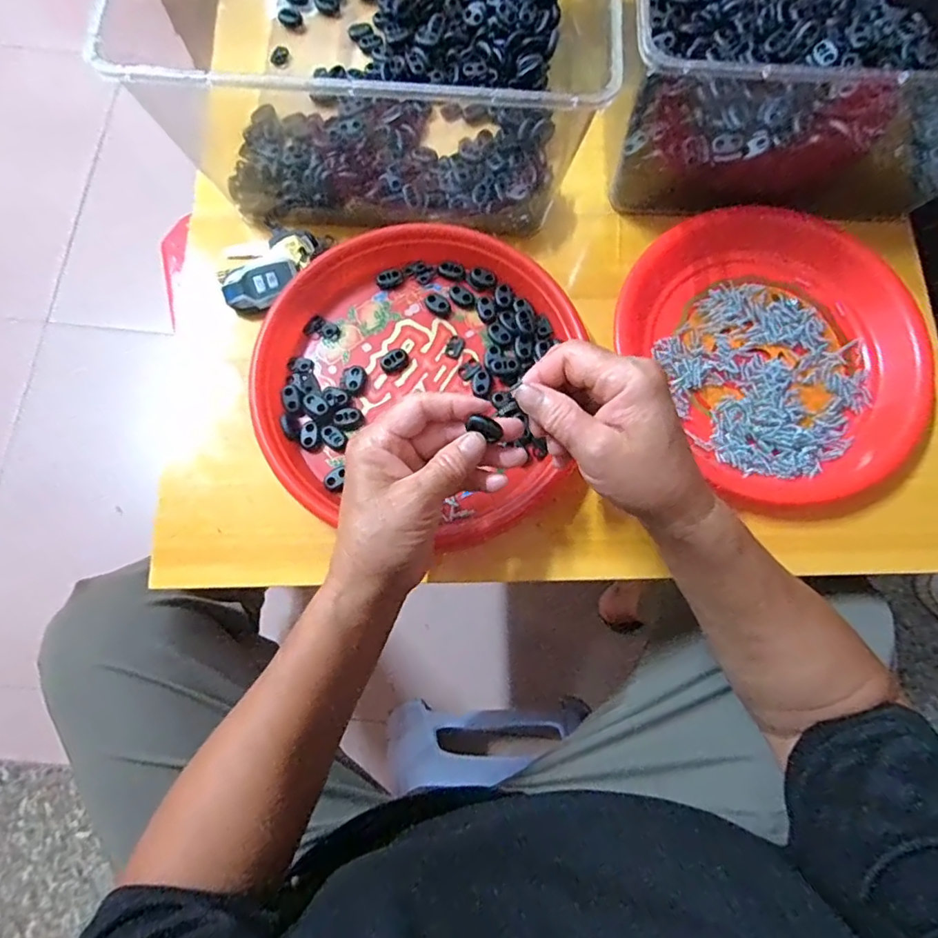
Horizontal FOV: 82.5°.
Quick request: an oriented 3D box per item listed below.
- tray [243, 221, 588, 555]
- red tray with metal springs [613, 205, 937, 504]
[{"bbox_3d":[-0.039,-0.070,0.393,0.229,0.026,0.230,0,77,-1],"label":"tray"},{"bbox_3d":[0.237,-0.093,0.404,0.204,0.026,0.227,-33,79,-8],"label":"red tray with metal springs"}]

